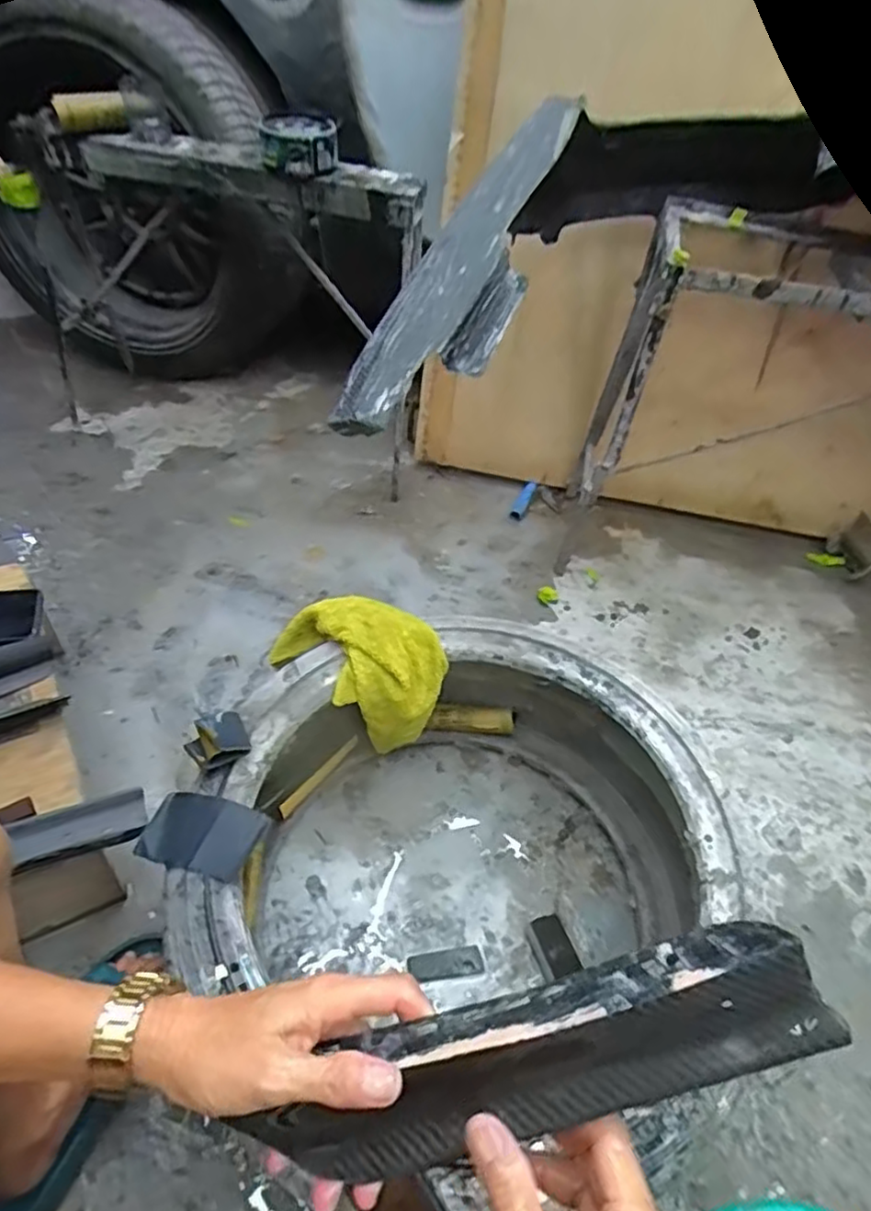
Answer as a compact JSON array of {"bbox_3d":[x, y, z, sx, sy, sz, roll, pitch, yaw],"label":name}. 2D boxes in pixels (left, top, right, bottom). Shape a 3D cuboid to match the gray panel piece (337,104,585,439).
[{"bbox_3d":[0.045,-0.362,0.737,0.454,0.117,0.053,-58,27,-8],"label":"gray panel piece"}]

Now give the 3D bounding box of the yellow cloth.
[{"bbox_3d":[-0.091,0.070,0.847,0.142,0.136,0.199,-29,57,-28],"label":"yellow cloth"}]

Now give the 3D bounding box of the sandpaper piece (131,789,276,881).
[{"bbox_3d":[-0.224,0.219,0.639,0.112,0.020,0.071,16,48,7],"label":"sandpaper piece"}]

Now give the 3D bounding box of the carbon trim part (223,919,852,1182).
[{"bbox_3d":[0.041,0.207,0.303,0.257,0.025,0.054,-26,48,12],"label":"carbon trim part"}]

